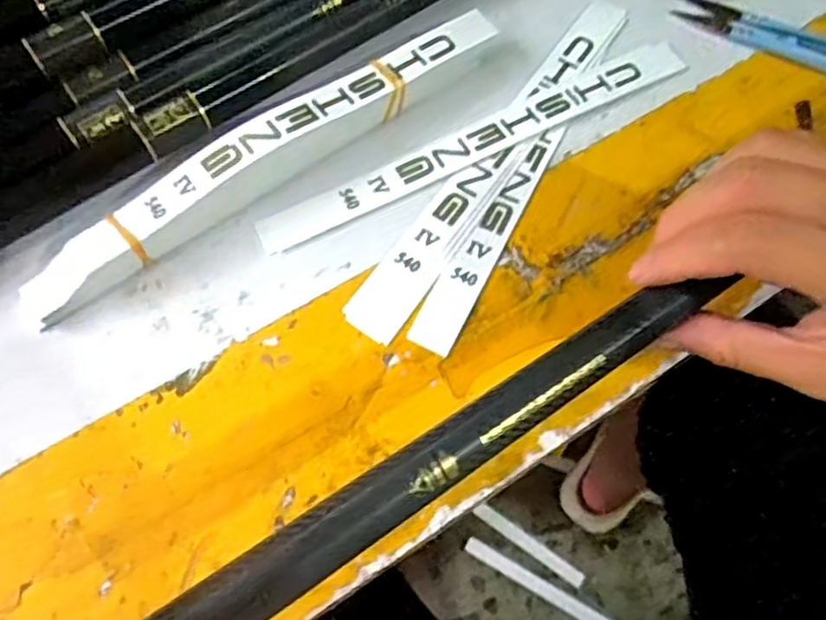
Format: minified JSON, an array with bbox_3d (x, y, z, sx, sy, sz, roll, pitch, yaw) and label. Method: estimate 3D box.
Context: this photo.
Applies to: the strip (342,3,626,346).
[{"bbox_3d":[0.042,-0.078,0.332,0.025,0.004,0.227,31,69,13],"label":"strip"}]

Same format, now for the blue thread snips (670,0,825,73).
[{"bbox_3d":[0.191,-0.147,0.359,0.101,0.012,0.023,34,69,14],"label":"blue thread snips"}]

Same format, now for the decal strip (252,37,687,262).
[{"bbox_3d":[0.034,-0.084,0.333,0.233,0.004,0.022,-27,68,-12],"label":"decal strip"}]

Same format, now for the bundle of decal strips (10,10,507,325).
[{"bbox_3d":[-0.062,-0.075,0.316,0.253,0.026,0.024,-35,70,-15],"label":"bundle of decal strips"}]

